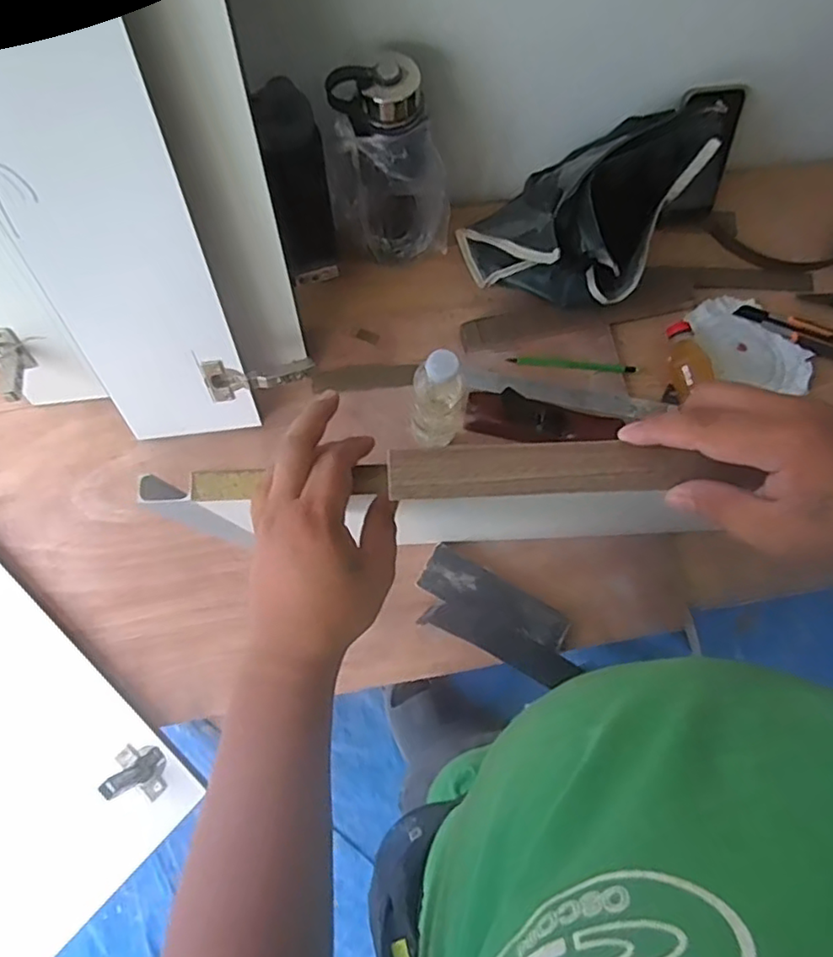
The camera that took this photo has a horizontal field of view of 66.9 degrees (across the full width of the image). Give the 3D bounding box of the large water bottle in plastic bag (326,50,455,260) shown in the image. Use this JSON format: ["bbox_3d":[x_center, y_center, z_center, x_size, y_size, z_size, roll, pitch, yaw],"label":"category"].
[{"bbox_3d":[-0.030,-0.352,0.750,0.124,0.270,0.098,25,74,6],"label":"large water bottle in plastic bag"}]

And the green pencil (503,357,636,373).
[{"bbox_3d":[0.204,-0.148,0.822,0.169,0.011,0.014,2,73,-1],"label":"green pencil"}]

